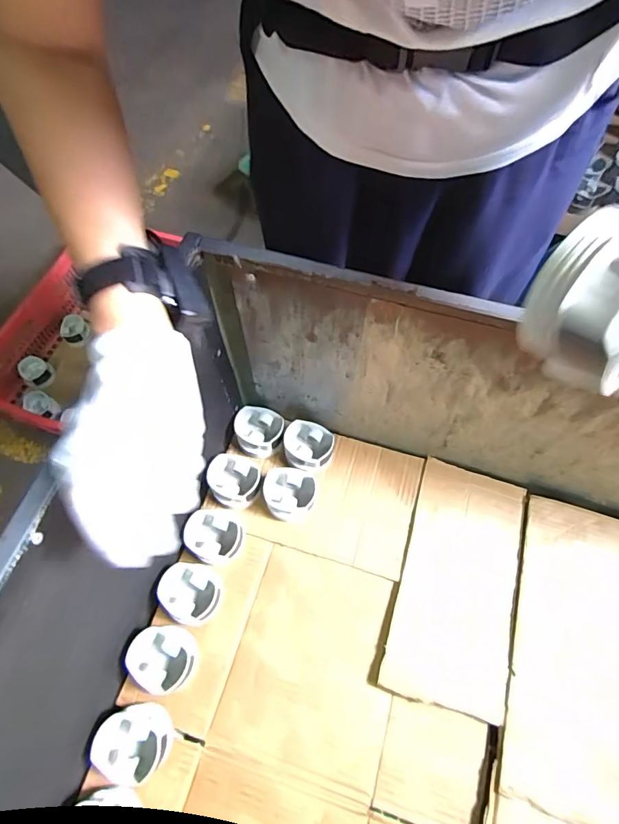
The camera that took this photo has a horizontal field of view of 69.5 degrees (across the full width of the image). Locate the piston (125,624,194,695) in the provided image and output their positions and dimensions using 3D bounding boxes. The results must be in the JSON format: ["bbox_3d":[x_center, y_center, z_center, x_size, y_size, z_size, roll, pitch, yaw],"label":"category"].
[{"bbox_3d":[-0.185,0.315,0.568,0.084,0.045,0.076,12,64,7],"label":"piston"}]

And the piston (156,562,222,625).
[{"bbox_3d":[-0.161,0.246,0.604,0.080,0.041,0.075,0,61,1],"label":"piston"}]

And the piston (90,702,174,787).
[{"bbox_3d":[-0.209,0.392,0.529,0.086,0.045,0.076,-12,63,-6],"label":"piston"}]

